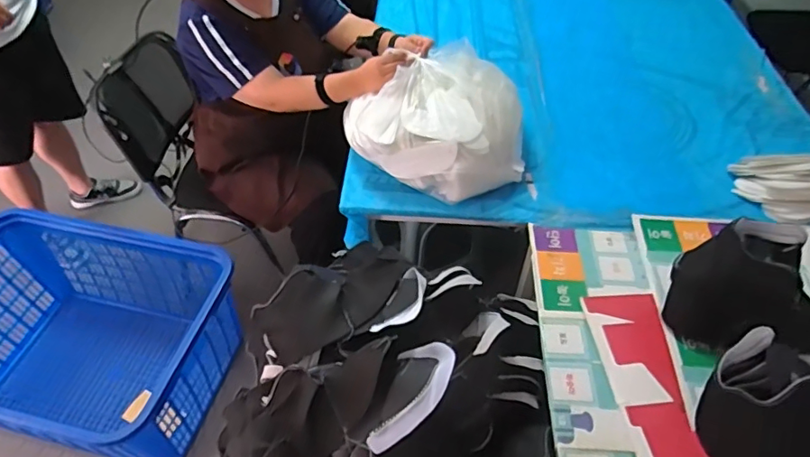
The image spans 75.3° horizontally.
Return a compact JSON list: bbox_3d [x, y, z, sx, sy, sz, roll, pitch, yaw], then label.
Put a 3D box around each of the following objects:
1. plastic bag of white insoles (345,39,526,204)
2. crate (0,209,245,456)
[{"bbox_3d":[0.091,-0.230,1.194,0.387,0.196,0.319,-22,51,-18],"label":"plastic bag of white insoles"},{"bbox_3d":[-0.916,0.338,1.557,0.779,0.431,0.622,13,50,10],"label":"crate"}]

